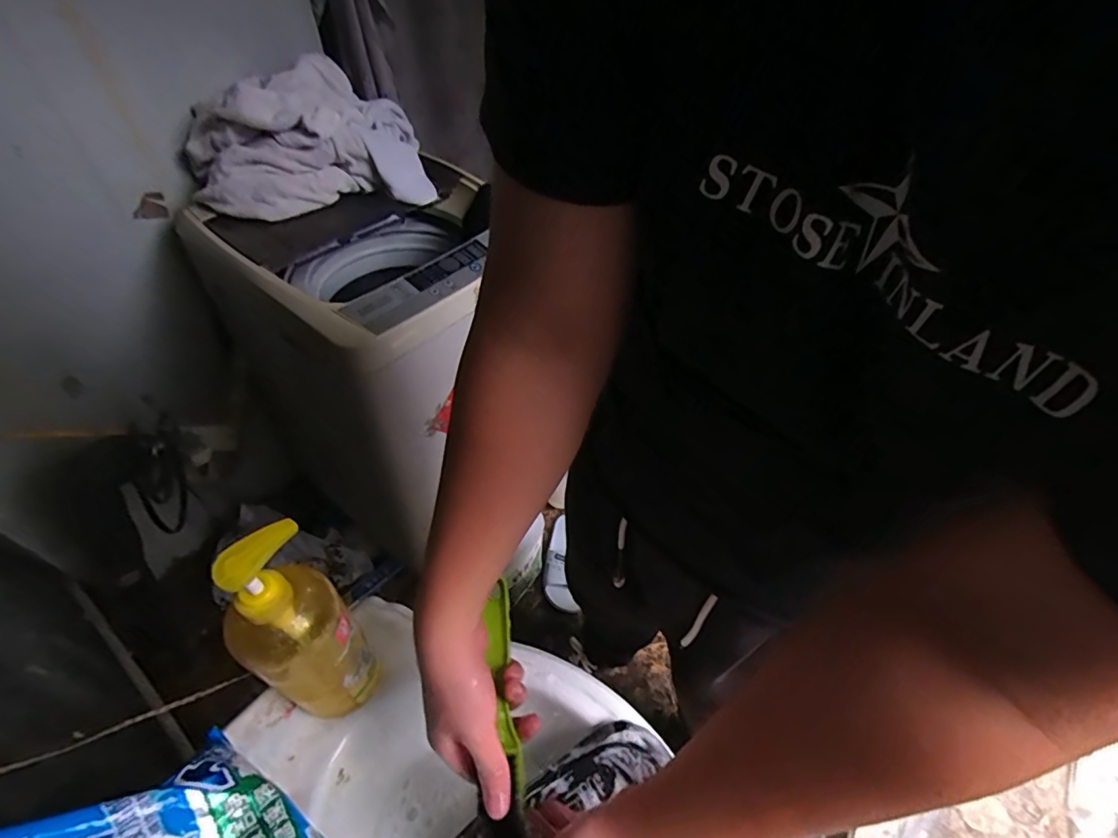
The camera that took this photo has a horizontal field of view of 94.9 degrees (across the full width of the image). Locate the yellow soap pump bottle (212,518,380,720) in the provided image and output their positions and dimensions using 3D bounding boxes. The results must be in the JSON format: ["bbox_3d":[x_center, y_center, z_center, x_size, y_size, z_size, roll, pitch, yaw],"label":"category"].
[{"bbox_3d":[-0.217,0.188,0.444,0.066,0.257,0.087,33,57,25],"label":"yellow soap pump bottle"}]

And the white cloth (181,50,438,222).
[{"bbox_3d":[-0.442,-0.485,0.907,0.384,0.184,0.223,-28,55,-23],"label":"white cloth"}]

